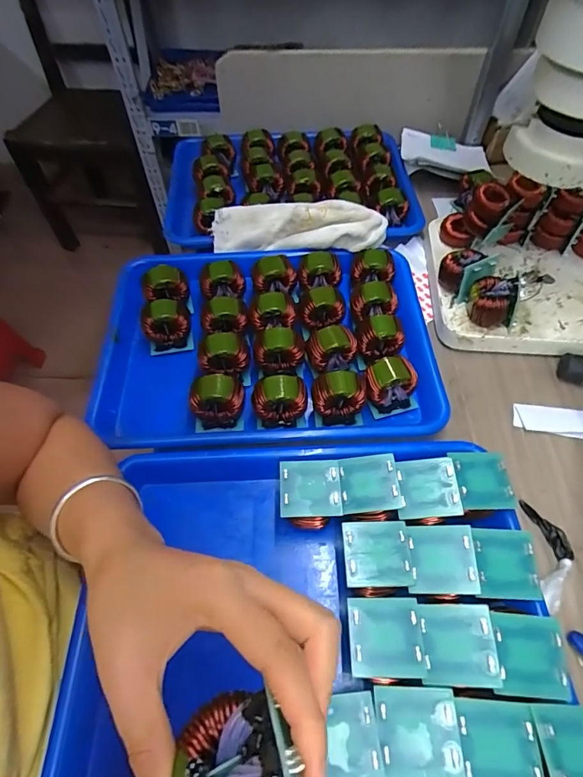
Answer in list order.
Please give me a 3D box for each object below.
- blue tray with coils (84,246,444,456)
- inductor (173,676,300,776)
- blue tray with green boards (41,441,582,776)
[{"bbox_3d":[-0.027,-0.054,0.439,0.325,0.051,0.243,-2,56,-1],"label":"blue tray with coils"},{"bbox_3d":[-0.017,0.140,0.153,0.044,0.029,0.047,-26,34,-6],"label":"inductor"},{"bbox_3d":[0.011,0.153,0.298,0.321,0.049,0.245,-2,56,-1],"label":"blue tray with green boards"}]

